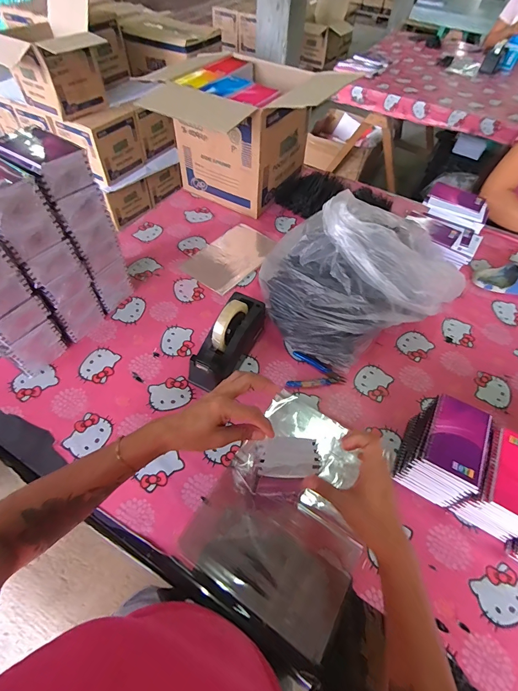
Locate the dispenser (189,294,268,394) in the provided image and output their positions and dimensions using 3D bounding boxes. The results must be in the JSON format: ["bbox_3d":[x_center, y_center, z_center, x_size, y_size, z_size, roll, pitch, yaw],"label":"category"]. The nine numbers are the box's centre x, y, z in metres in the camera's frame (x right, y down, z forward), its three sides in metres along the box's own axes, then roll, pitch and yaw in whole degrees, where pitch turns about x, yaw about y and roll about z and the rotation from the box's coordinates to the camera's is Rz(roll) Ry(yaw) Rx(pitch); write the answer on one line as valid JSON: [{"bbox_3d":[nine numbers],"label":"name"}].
[{"bbox_3d":[-0.061,-0.012,0.675,0.073,0.131,0.202,25,58,14],"label":"dispenser"}]

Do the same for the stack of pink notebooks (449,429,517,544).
[{"bbox_3d":[0.389,0.224,0.536,0.093,0.120,0.125,29,59,16],"label":"stack of pink notebooks"}]

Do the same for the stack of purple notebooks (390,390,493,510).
[{"bbox_3d":[0.307,0.176,0.560,0.098,0.133,0.135,24,58,13],"label":"stack of purple notebooks"}]

